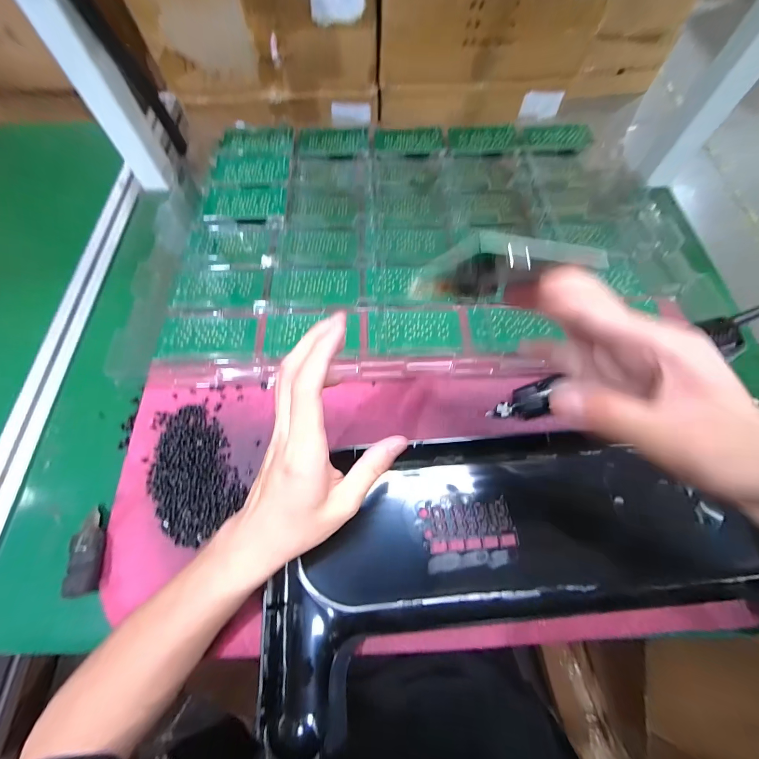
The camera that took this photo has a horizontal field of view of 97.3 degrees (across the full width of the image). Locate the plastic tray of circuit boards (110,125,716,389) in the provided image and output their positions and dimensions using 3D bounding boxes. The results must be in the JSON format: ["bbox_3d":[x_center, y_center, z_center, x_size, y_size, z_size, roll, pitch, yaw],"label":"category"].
[{"bbox_3d":[0.046,-0.204,0.444,0.656,0.024,0.427,-3,66,1],"label":"plastic tray of circuit boards"}]

